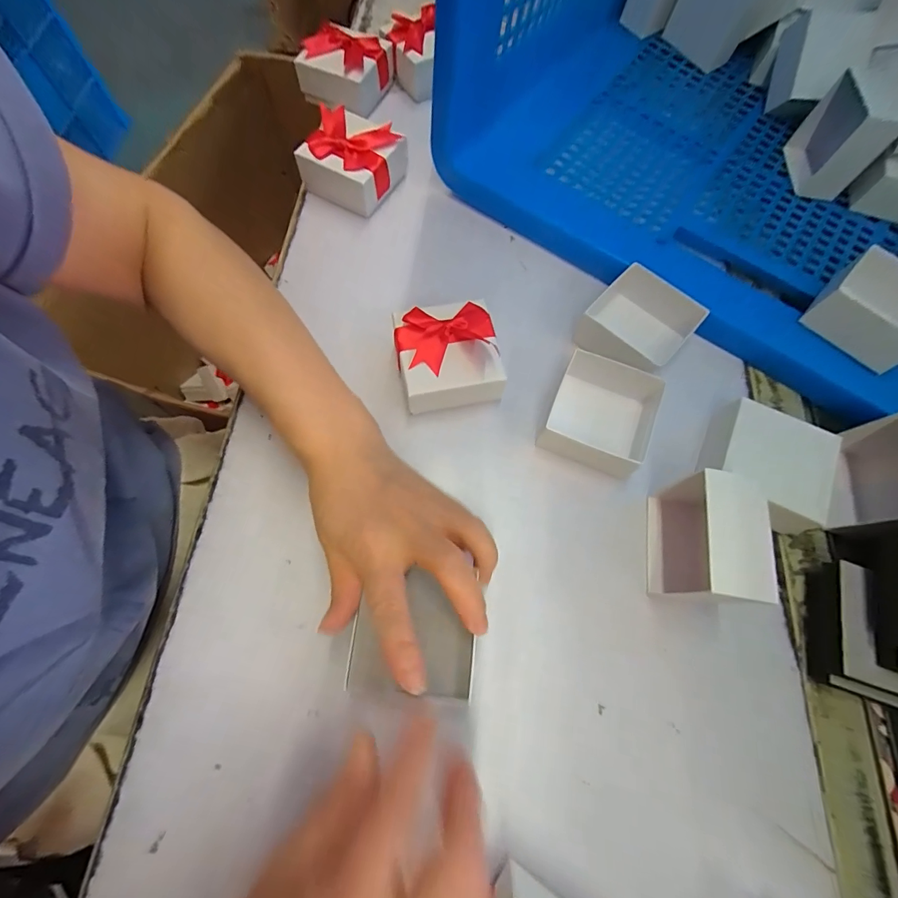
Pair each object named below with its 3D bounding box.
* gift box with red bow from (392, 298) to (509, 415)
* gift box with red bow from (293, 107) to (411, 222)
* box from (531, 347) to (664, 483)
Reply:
[{"bbox_3d":[-0.001,-0.066,0.306,0.069,0.049,0.065,-11,70,-6],"label":"gift box with red bow"},{"bbox_3d":[-0.085,-0.258,0.377,0.076,0.047,0.076,26,71,8],"label":"gift box with red bow"},{"bbox_3d":[0.110,-0.024,0.295,0.071,0.031,0.068,23,70,7],"label":"box"}]

